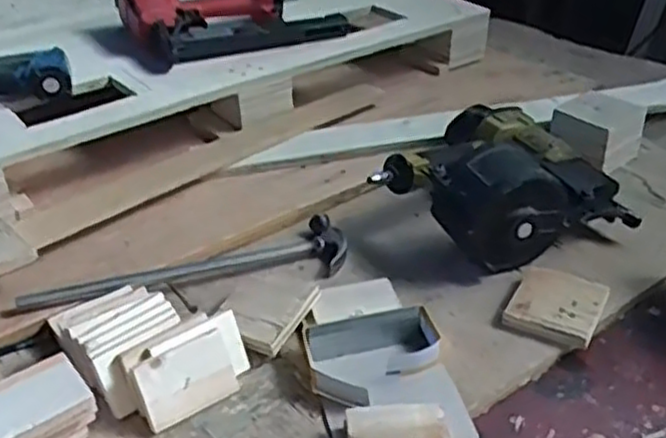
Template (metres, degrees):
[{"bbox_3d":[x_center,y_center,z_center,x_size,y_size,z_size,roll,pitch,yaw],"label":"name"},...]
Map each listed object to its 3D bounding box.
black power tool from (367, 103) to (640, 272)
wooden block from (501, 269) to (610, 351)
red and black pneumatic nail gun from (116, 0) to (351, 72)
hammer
[{"bbox_3d":[0.190,-0.046,0.896,0.240,0.122,0.250,-23,40,-29],"label":"black power tool"},{"bbox_3d":[0.233,0.091,0.778,0.087,0.023,0.084,15,37,25],"label":"wooden block"},{"bbox_3d":[-0.165,-0.327,1.207,0.313,0.105,0.239,-21,39,-26],"label":"red and black pneumatic nail gun"},{"bbox_3d":[-0.154,0.062,0.825,0.364,0.039,0.090,-17,36,-20],"label":"hammer"}]

